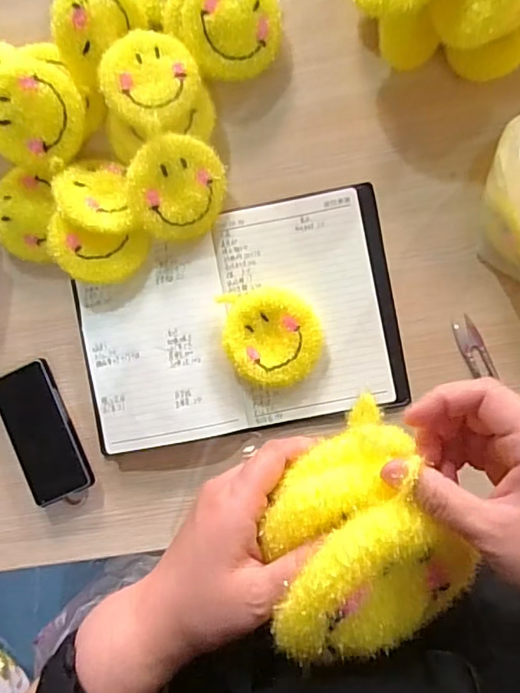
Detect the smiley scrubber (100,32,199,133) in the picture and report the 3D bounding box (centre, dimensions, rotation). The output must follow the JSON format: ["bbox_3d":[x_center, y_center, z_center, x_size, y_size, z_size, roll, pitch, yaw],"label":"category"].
[{"bbox_3d":[-0.118,-0.285,0.581,0.110,0.028,0.102,0,91,6],"label":"smiley scrubber"}]

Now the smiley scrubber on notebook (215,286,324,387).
[{"bbox_3d":[0.015,-0.010,0.612,0.107,0.040,0.107,-4,91,6],"label":"smiley scrubber on notebook"}]

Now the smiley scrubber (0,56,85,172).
[{"bbox_3d":[-0.246,-0.252,0.587,0.102,0.041,0.110,18,93,5],"label":"smiley scrubber"}]

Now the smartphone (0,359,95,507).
[{"bbox_3d":[-0.257,0.101,0.639,0.070,0.013,0.159,-23,86,2],"label":"smartphone"}]

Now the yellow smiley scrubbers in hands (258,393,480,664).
[{"bbox_3d":[0.051,0.104,0.279,0.099,0.062,0.120,-30,88,6],"label":"yellow smiley scrubbers in hands"}]

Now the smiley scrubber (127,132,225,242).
[{"bbox_3d":[-0.093,-0.175,0.601,0.103,0.030,0.109,21,99,-18],"label":"smiley scrubber"}]

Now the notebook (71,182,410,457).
[{"bbox_3d":[-0.028,-0.026,0.626,0.359,0.024,0.250,-11,90,6],"label":"notebook"}]

